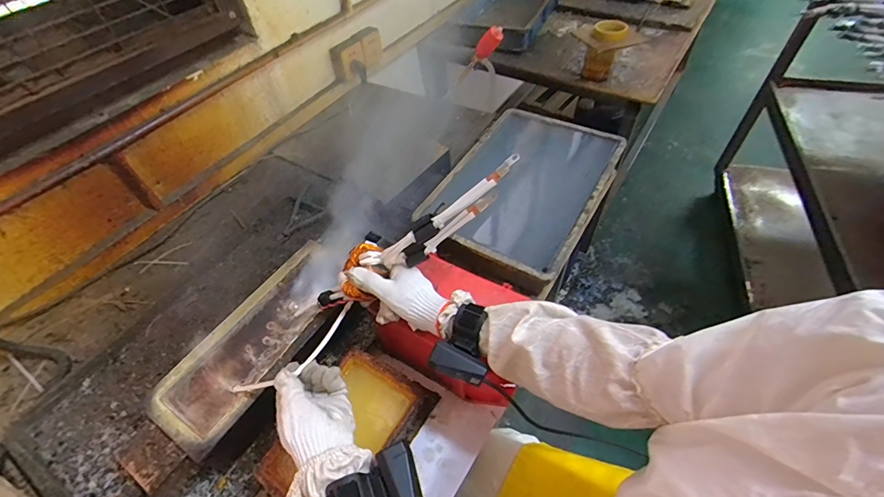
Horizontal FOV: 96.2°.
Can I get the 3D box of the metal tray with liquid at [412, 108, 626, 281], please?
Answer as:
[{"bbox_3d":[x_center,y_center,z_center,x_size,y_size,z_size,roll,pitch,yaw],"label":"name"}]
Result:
[{"bbox_3d":[0.179,-0.135,0.845,0.287,0.076,0.446,24,57,22],"label":"metal tray with liquid"}]

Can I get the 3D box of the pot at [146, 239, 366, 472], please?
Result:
[{"bbox_3d":[-0.259,0.151,0.624,0.174,0.090,0.333,27,58,24],"label":"pot"}]

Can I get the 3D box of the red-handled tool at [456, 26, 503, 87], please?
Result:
[{"bbox_3d":[0.114,-0.629,1.333,0.049,0.323,0.054,-37,96,-23],"label":"red-handled tool"}]

